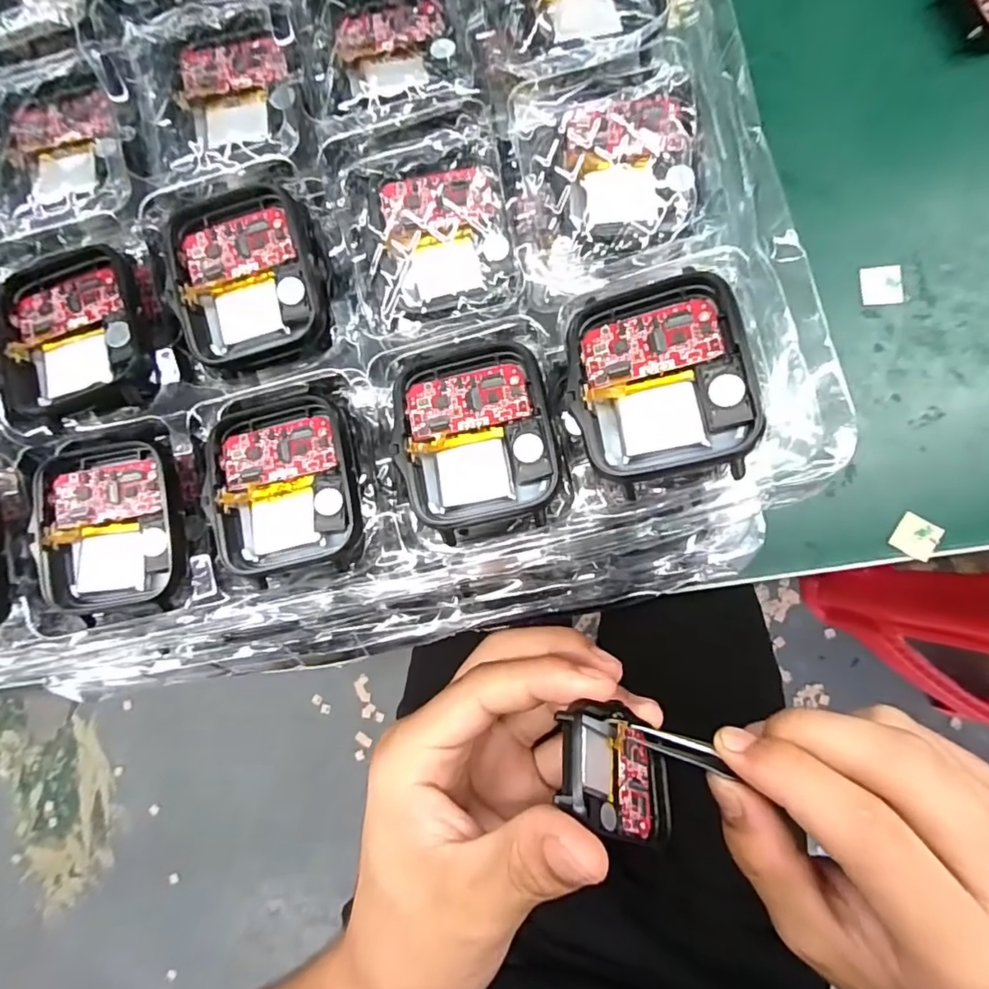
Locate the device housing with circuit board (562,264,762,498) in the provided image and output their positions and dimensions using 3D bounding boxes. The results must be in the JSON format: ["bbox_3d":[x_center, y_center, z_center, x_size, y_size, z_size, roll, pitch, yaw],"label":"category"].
[{"bbox_3d":[0.036,-0.026,0.124,0.036,0.011,0.045,-11,88,7],"label":"device housing with circuit board"}]

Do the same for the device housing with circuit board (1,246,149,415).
[{"bbox_3d":[-0.114,-0.045,0.150,0.038,0.009,0.045,-10,86,5],"label":"device housing with circuit board"}]

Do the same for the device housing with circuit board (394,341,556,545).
[{"bbox_3d":[-0.005,-0.015,0.137,0.036,0.008,0.045,-15,87,7],"label":"device housing with circuit board"}]

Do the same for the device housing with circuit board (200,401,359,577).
[{"bbox_3d":[-0.055,-0.003,0.143,0.038,0.007,0.045,-9,88,7],"label":"device housing with circuit board"}]

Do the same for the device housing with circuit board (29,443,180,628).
[{"bbox_3d":[-0.103,0.008,0.148,0.039,0.007,0.047,-10,88,7],"label":"device housing with circuit board"}]

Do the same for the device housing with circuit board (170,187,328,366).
[{"bbox_3d":[-0.065,-0.058,0.148,0.039,0.006,0.047,-17,87,6],"label":"device housing with circuit board"}]

